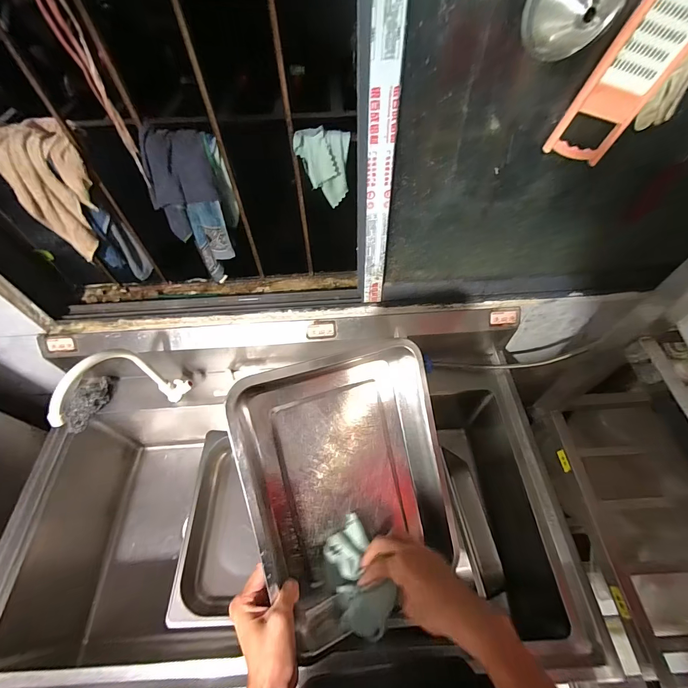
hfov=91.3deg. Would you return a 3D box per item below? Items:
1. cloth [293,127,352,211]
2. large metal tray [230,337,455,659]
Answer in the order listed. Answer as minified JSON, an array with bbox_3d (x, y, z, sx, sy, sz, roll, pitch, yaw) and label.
[{"bbox_3d":[-0.040,-0.341,0.658,0.100,0.130,0.038,-5,56,-2],"label":"cloth"},{"bbox_3d":[0.010,0.186,0.450,0.258,0.058,0.344,-14,94,-21],"label":"large metal tray"}]

